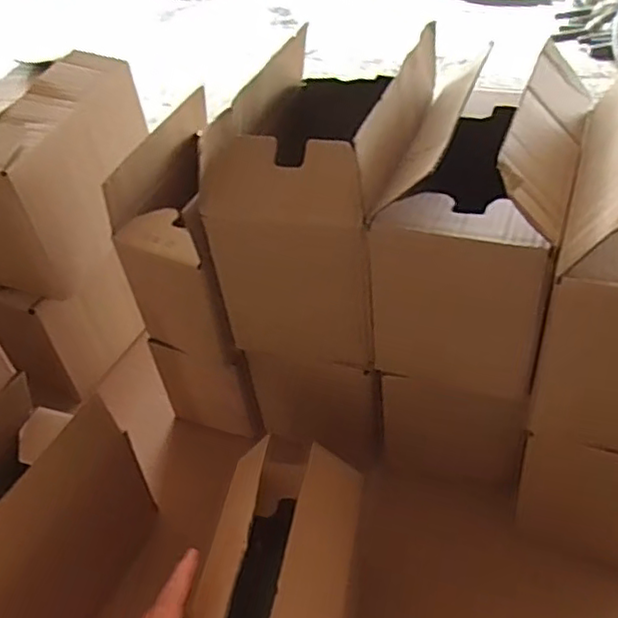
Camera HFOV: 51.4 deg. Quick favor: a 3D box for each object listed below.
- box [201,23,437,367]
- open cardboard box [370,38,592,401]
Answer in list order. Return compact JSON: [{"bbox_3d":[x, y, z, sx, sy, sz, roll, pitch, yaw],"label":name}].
[{"bbox_3d":[0.020,-0.103,0.583,0.133,0.222,0.214,12,45,18],"label":"box"},{"bbox_3d":[0.144,-0.077,0.540,0.129,0.195,0.208,13,45,18],"label":"open cardboard box"}]

